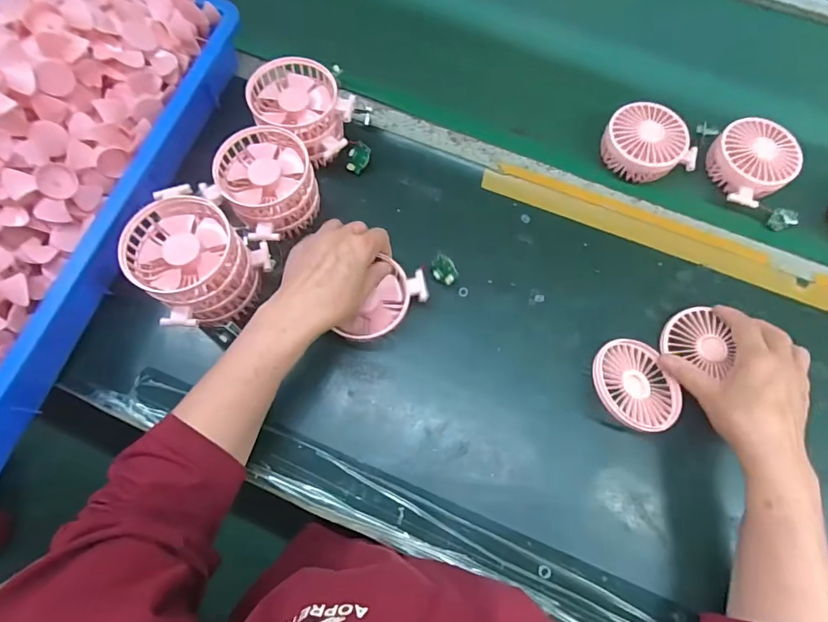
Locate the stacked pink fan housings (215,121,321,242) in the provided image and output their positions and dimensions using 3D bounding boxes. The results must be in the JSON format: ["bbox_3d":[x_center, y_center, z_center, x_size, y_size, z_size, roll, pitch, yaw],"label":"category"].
[{"bbox_3d":[-0.147,-0.126,0.471,0.092,0.070,0.101,-38,75,-13],"label":"stacked pink fan housings"}]

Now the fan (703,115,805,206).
[{"bbox_3d":[0.379,-0.170,0.519,0.098,0.036,0.084,-38,75,-13],"label":"fan"}]

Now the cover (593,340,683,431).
[{"bbox_3d":[0.210,0.069,0.435,0.087,0.010,0.083,33,59,-3],"label":"cover"}]

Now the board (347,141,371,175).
[{"bbox_3d":[-0.063,-0.173,0.518,0.025,0.034,0.015,21,27,-1],"label":"board"}]

